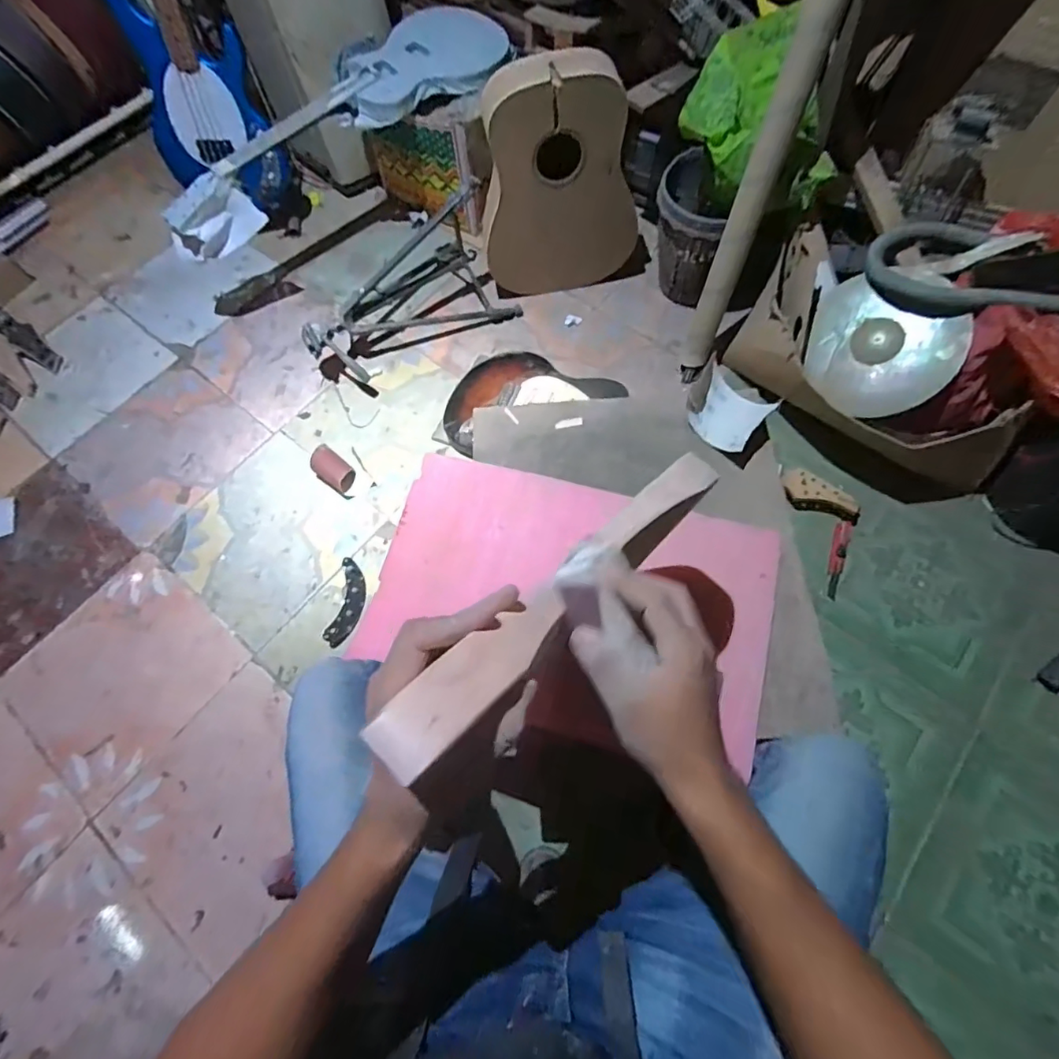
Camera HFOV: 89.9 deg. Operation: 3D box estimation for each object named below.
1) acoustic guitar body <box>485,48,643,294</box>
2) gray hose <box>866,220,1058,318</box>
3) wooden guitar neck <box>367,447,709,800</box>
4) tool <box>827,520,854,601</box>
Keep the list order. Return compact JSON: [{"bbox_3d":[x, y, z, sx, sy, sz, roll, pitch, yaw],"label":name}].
[{"bbox_3d":[0.078,-0.793,1.249,0.369,0.498,0.101,-7,65,-4],"label":"acoustic guitar body"},{"bbox_3d":[0.927,-0.505,1.025,0.511,0.071,0.275,5,65,2],"label":"gray hose"},{"bbox_3d":[0.048,0.027,0.371,0.044,0.030,0.369,37,43,16],"label":"wooden guitar neck"},{"bbox_3d":[0.660,0.065,1.134,0.034,0.021,0.176,16,69,9],"label":"tool"}]

